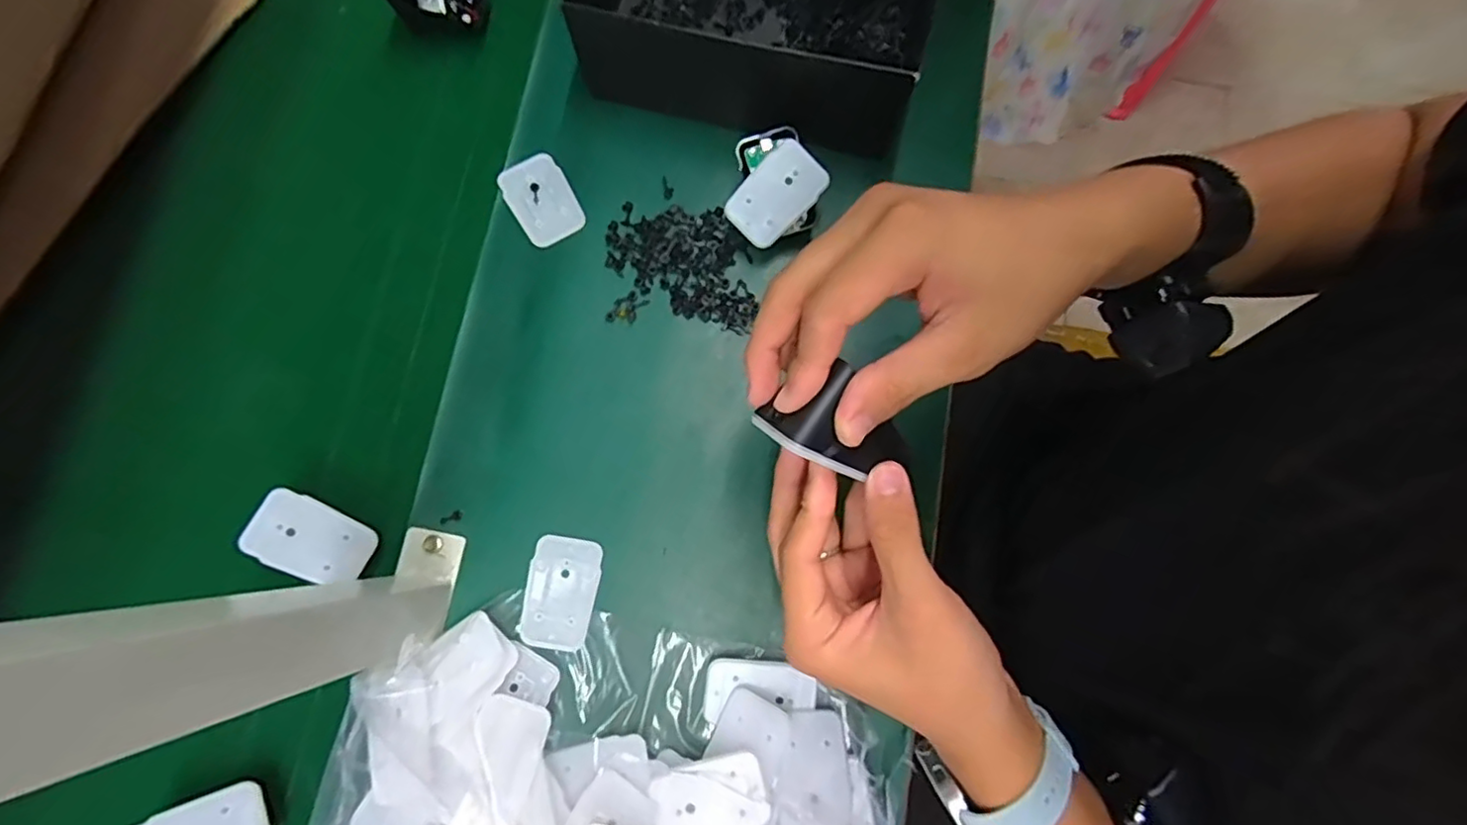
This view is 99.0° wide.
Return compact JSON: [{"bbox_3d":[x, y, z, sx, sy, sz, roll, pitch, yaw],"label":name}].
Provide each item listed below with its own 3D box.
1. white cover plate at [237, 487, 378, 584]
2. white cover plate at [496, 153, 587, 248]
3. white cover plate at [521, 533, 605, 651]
[{"bbox_3d":[-0.261,0.079,0.386,0.069,0.009,0.044,30,74,-12],"label":"white cover plate"},{"bbox_3d":[-0.138,-0.154,0.452,0.046,0.004,0.066,-28,80,-7],"label":"white cover plate"},{"bbox_3d":[-0.111,0.116,0.404,0.044,0.004,0.068,10,78,1],"label":"white cover plate"}]

